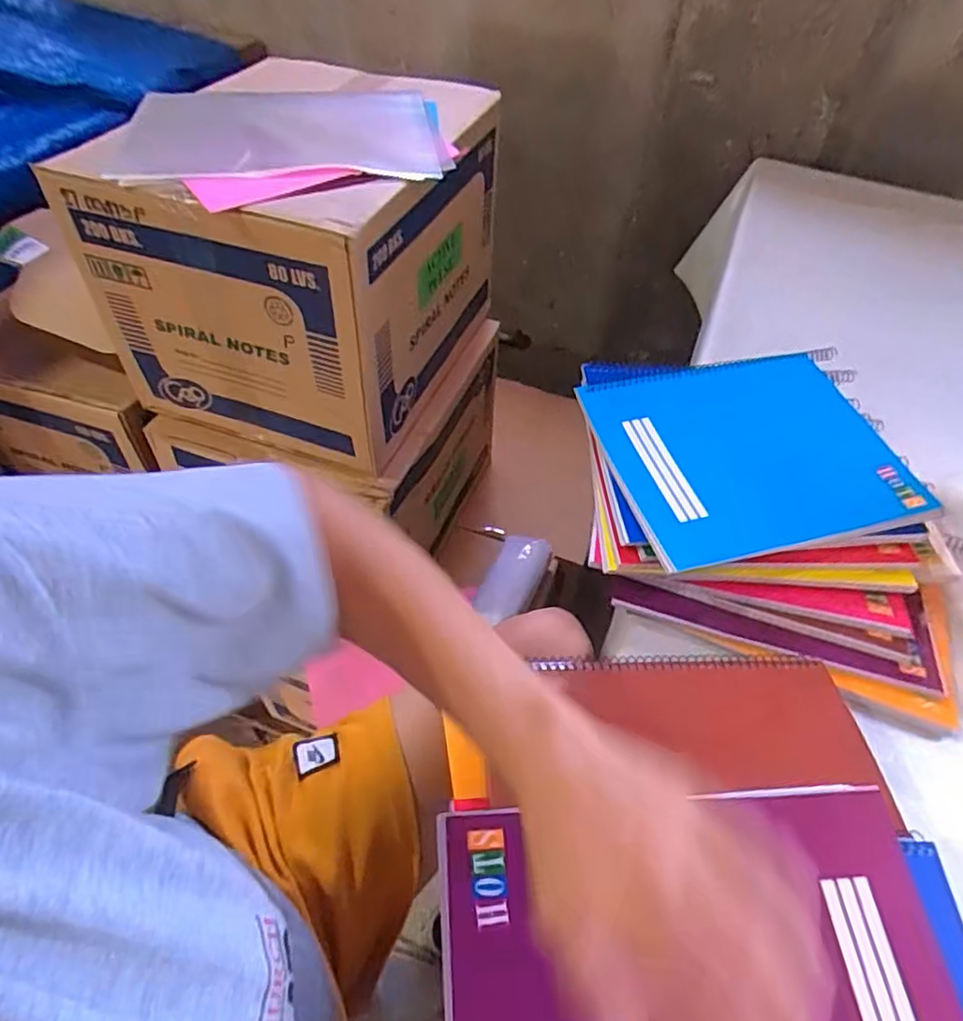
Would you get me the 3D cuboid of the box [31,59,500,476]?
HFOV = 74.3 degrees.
[{"bbox_3d":[-0.189,-0.319,0.767,0.324,0.280,0.410,17,51,9],"label":"box"}]

